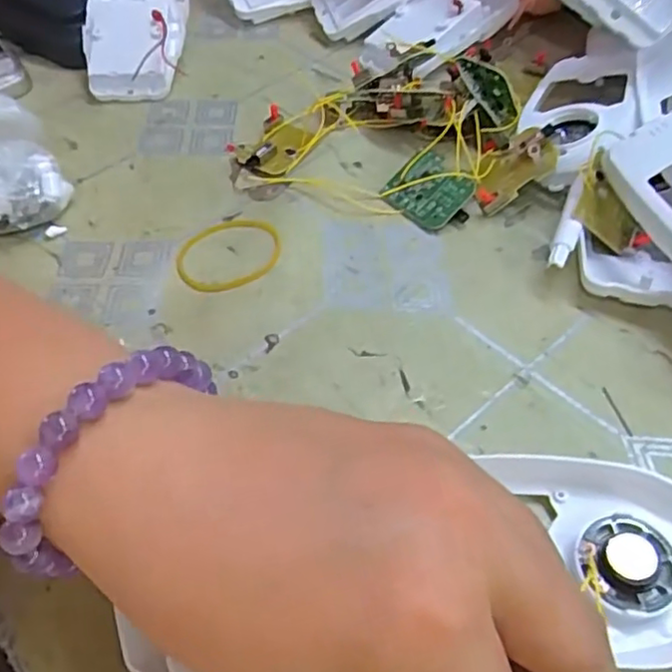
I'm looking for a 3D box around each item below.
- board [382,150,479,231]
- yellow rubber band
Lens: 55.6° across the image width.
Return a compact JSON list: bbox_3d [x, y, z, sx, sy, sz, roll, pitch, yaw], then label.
[{"bbox_3d":[0.045,-0.072,0.314,0.032,0.004,0.041,-47,61,1],"label":"board"},{"bbox_3d":[-0.051,-0.040,0.303,0.051,0.004,0.047,-25,53,-14],"label":"yellow rubber band"}]

